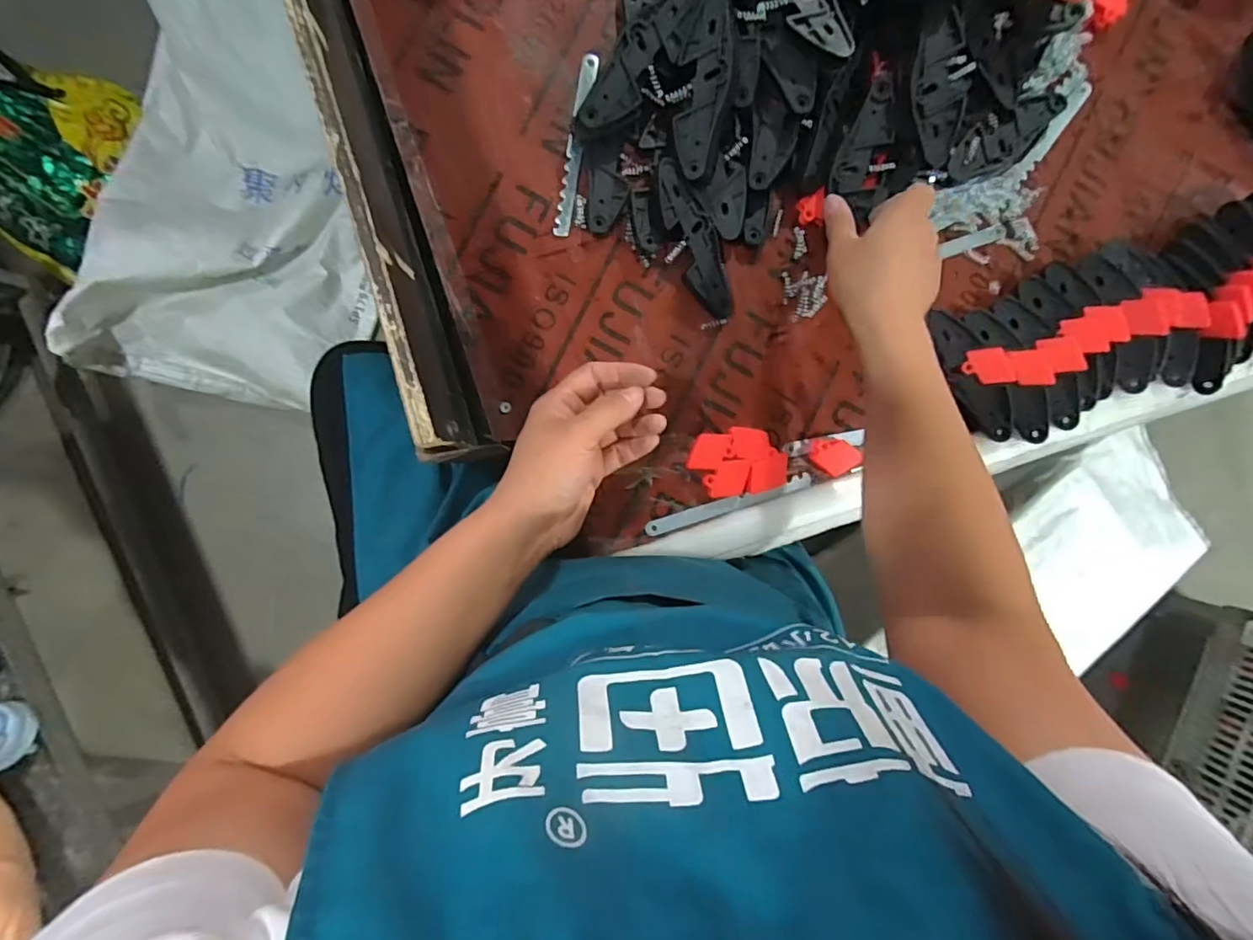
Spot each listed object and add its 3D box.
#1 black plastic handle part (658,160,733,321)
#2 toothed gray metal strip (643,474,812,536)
[{"bbox_3d":[0.056,-0.186,0.456,0.039,0.025,0.126,-24,94,-4],"label":"black plastic handle part"},{"bbox_3d":[0.087,0.029,0.473,0.147,0.008,0.015,-18,94,-5],"label":"toothed gray metal strip"}]

